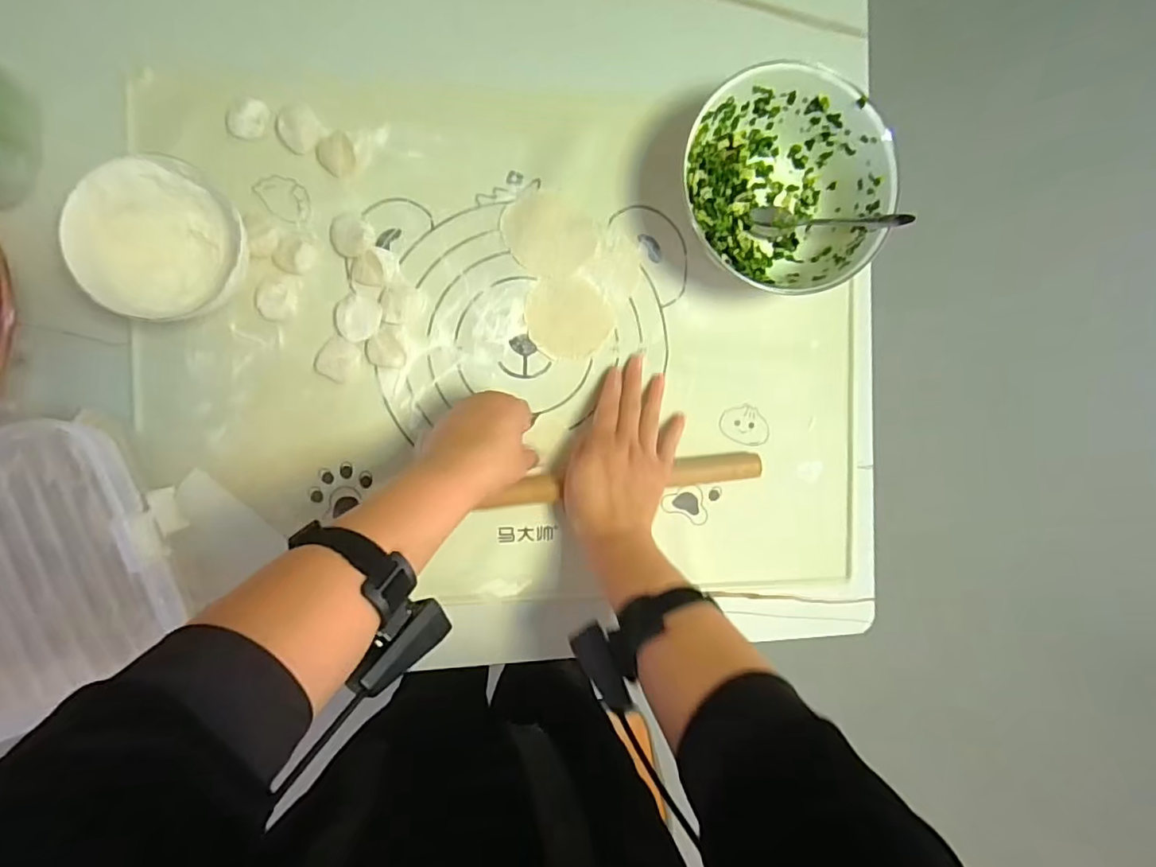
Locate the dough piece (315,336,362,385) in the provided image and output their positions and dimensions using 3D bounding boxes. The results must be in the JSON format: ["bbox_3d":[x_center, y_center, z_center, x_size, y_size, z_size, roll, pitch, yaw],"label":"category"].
[{"bbox_3d":[-0.222,-0.069,0.520,0.035,0.005,0.040,33,87,-8],"label":"dough piece"}]

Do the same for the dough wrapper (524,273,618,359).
[{"bbox_3d":[-0.008,-0.113,0.548,0.083,0.004,0.078,-7,93,-8],"label":"dough wrapper"}]

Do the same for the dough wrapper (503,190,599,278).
[{"bbox_3d":[-0.027,-0.193,0.544,0.086,0.005,0.080,-9,93,-8],"label":"dough wrapper"}]

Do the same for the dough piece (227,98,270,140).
[{"bbox_3d":[-0.293,-0.279,0.498,0.038,0.004,0.028,-38,96,-5],"label":"dough piece"}]

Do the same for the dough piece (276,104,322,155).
[{"bbox_3d":[-0.254,-0.276,0.509,0.034,0.007,0.038,37,86,-7],"label":"dough piece"}]

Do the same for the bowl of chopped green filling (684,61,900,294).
[{"bbox_3d":[0.192,-0.235,0.534,0.190,0.084,0.170,33,87,-8],"label":"bowl of chopped green filling"}]

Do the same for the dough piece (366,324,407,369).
[{"bbox_3d":[-0.179,-0.082,0.525,0.036,0.008,0.040,4,91,-8],"label":"dough piece"}]

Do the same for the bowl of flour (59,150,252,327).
[{"bbox_3d":[-0.345,-0.158,0.471,0.120,0.054,0.124,0,92,-8],"label":"bowl of flour"}]

